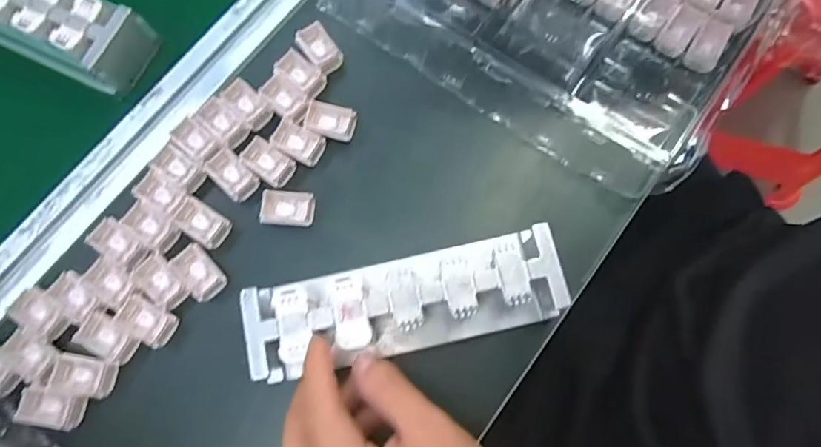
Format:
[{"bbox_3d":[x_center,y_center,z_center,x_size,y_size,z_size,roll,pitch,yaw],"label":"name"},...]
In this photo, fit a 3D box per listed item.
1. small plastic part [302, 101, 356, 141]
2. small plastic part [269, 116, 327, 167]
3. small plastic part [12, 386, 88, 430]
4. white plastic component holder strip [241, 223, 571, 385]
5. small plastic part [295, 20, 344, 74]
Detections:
[{"bbox_3d":[-0.058,-0.074,0.363,0.035,0.009,0.023,12,76,4],"label":"small plastic part"},{"bbox_3d":[-0.080,-0.059,0.359,0.034,0.009,0.023,28,78,8],"label":"small plastic part"},{"bbox_3d":[-0.225,0.115,0.317,0.038,0.008,0.021,11,76,4],"label":"small plastic part"},{"bbox_3d":[-0.004,0.049,0.312,0.185,0.042,0.057,-11,77,-5],"label":"white plastic component holder strip"},{"bbox_3d":[-0.067,-0.131,0.378,0.022,0.011,0.036,-40,78,-9],"label":"small plastic part"}]

